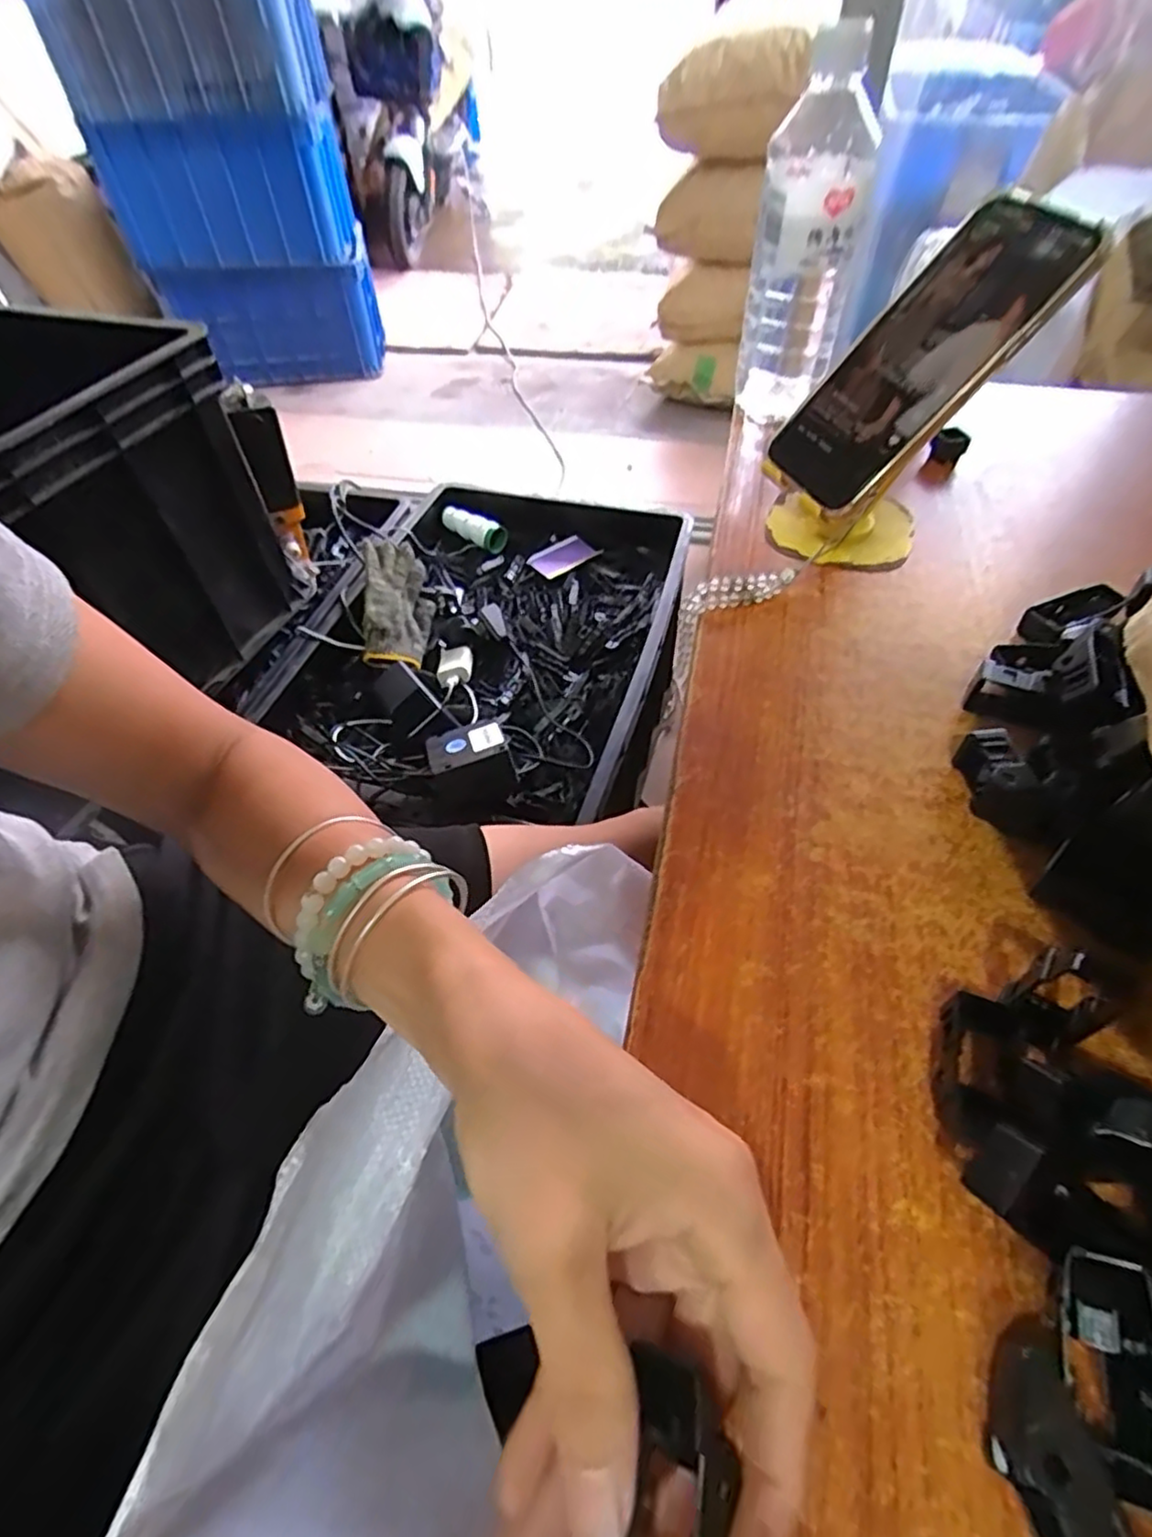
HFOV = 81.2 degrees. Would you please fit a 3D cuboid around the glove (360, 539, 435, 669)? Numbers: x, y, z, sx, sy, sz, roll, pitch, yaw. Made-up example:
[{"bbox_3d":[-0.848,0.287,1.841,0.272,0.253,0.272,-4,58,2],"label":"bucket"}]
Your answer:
[{"bbox_3d":[-0.235,-0.213,0.876,0.045,0.103,0.195,-22,65,28],"label":"glove"}]

